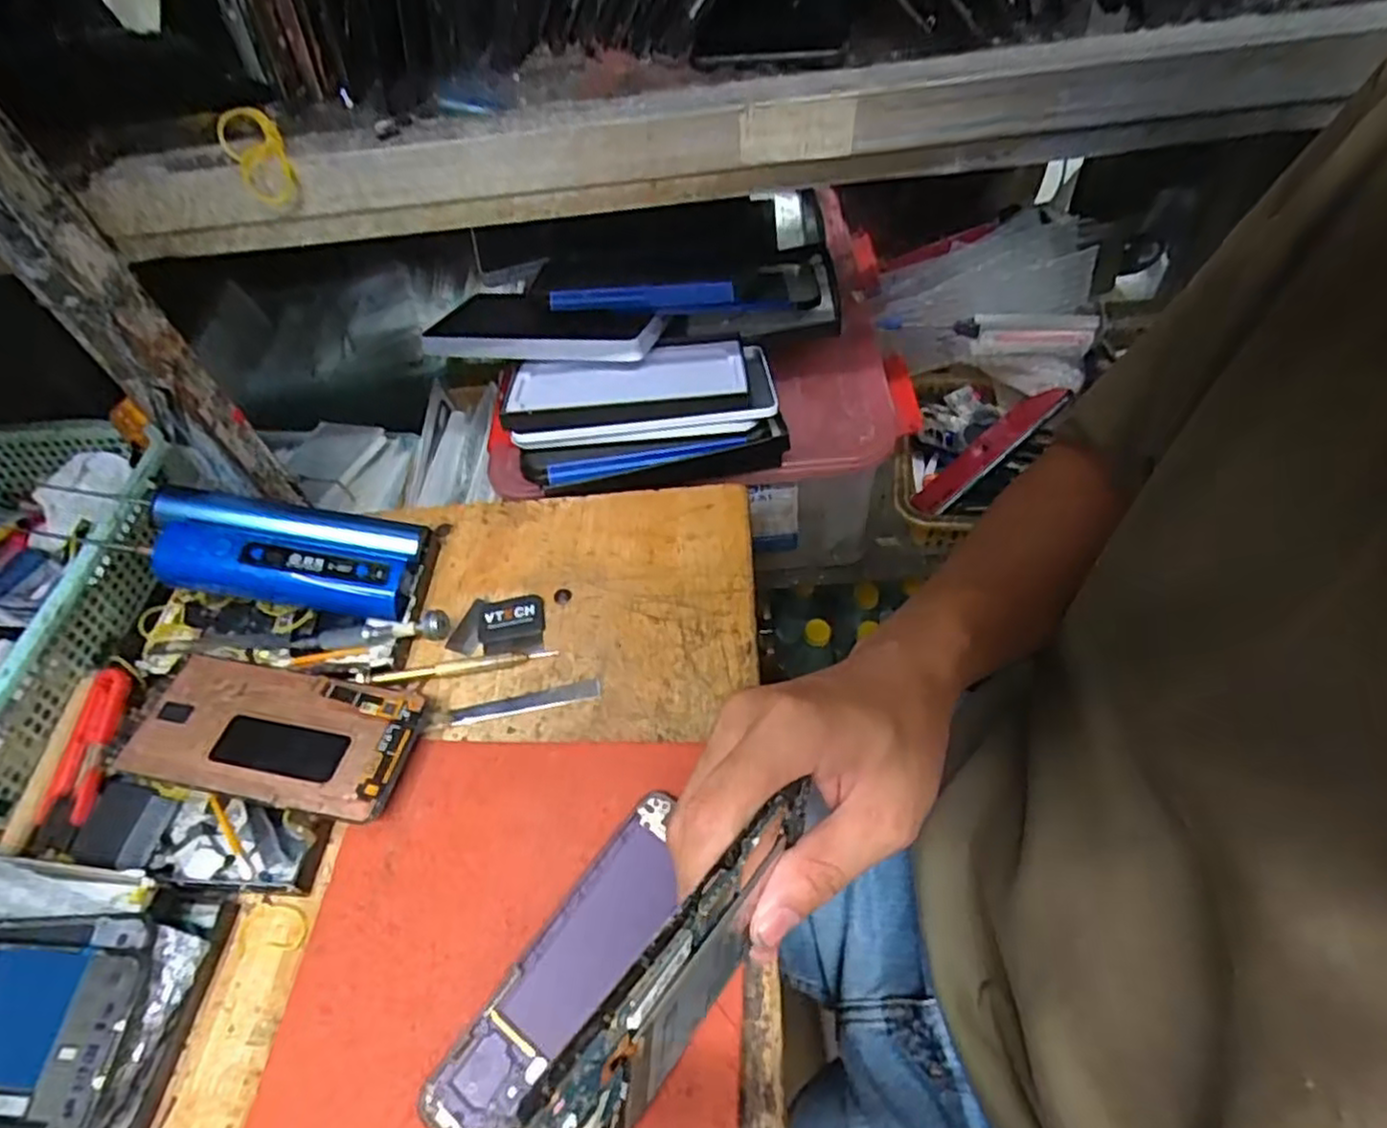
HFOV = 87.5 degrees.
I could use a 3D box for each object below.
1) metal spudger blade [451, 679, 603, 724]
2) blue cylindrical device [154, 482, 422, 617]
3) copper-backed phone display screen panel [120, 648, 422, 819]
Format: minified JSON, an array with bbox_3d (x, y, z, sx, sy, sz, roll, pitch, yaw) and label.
[{"bbox_3d":[-0.095,0.078,0.410,0.085,0.008,0.012,-11,52,-1],"label":"metal spudger blade"},{"bbox_3d":[-0.247,-0.010,0.440,0.150,0.039,0.074,12,52,-11],"label":"blue cylindrical device"},{"bbox_3d":[-0.221,0.087,0.380,0.143,0.011,0.070,9,54,7],"label":"copper-backed phone display screen panel"}]

